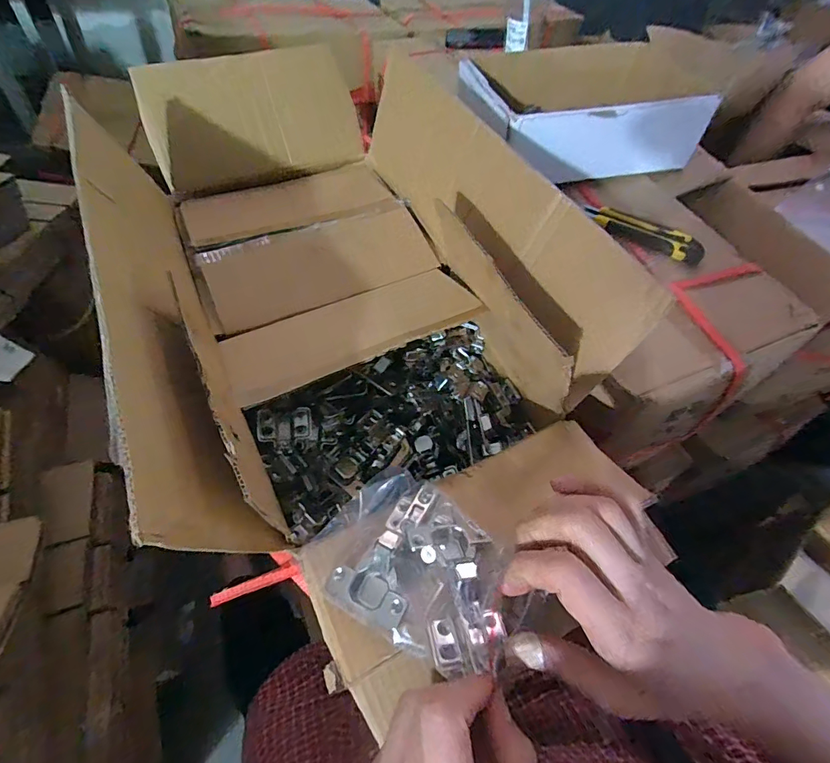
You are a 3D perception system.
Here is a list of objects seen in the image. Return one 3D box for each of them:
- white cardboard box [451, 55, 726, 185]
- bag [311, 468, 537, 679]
[{"bbox_3d":[0.220,-0.343,0.604,0.351,0.111,0.147,17,54,7],"label":"white cardboard box"},{"bbox_3d":[-0.004,0.128,0.310,0.113,0.033,0.156,-34,47,-19],"label":"bag"}]

